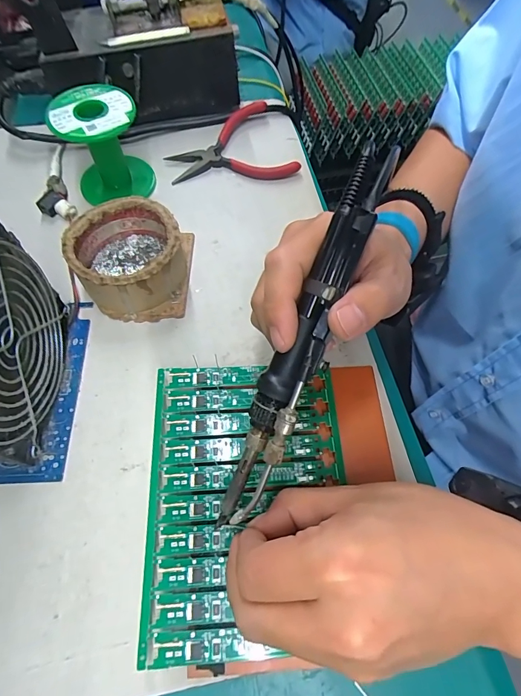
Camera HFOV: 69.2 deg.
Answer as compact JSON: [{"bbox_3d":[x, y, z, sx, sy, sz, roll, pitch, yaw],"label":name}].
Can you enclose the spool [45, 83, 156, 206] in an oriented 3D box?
[{"bbox_3d":[-0.137,-0.176,0.331,0.066,0.070,0.066,-19,66,-10],"label":"spool"}]

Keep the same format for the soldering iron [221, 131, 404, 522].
[{"bbox_3d":[0.020,0.000,0.198,0.024,0.020,0.212,22,97,10],"label":"soldering iron"}]

